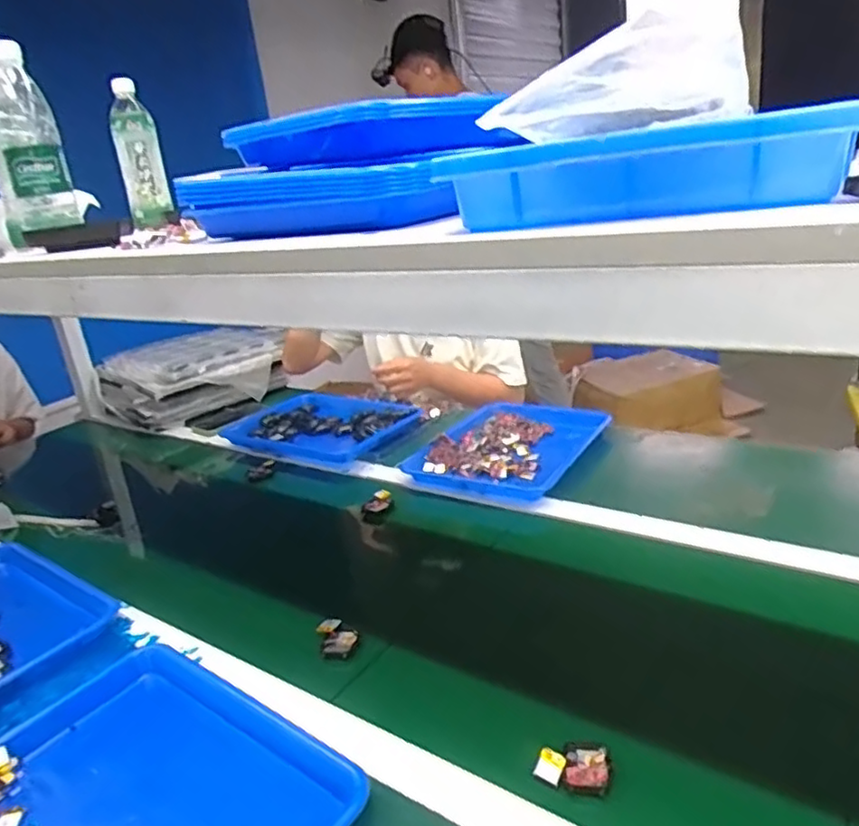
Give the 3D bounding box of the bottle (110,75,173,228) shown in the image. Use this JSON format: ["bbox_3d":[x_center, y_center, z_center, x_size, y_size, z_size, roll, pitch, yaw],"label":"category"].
[{"bbox_3d":[-0.449,-0.396,1.041,0.065,0.203,0.077,-14,21,-16],"label":"bottle"}]

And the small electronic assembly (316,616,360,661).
[{"bbox_3d":[-0.097,0.237,0.712,0.040,0.020,0.049,-13,21,-14],"label":"small electronic assembly"}]

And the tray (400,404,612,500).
[{"bbox_3d":[0.139,0.053,1.114,0.245,0.034,0.324,7,25,35],"label":"tray"}]

